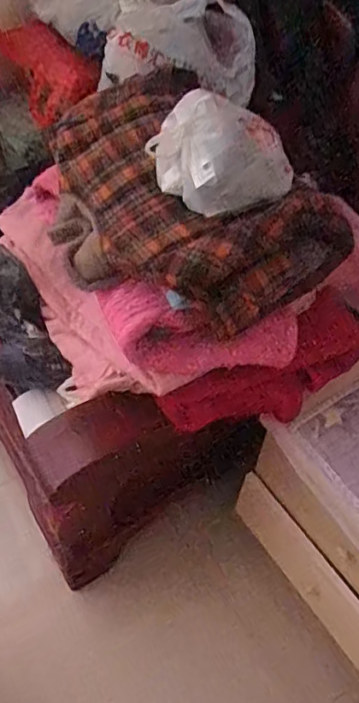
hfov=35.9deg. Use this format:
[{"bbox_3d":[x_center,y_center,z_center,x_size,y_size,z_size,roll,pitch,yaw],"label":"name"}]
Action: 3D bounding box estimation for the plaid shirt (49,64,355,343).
[{"bbox_3d":[-0.011,-0.256,0.864,0.295,0.126,0.507,-25,57,-20],"label":"plaid shirt"}]

